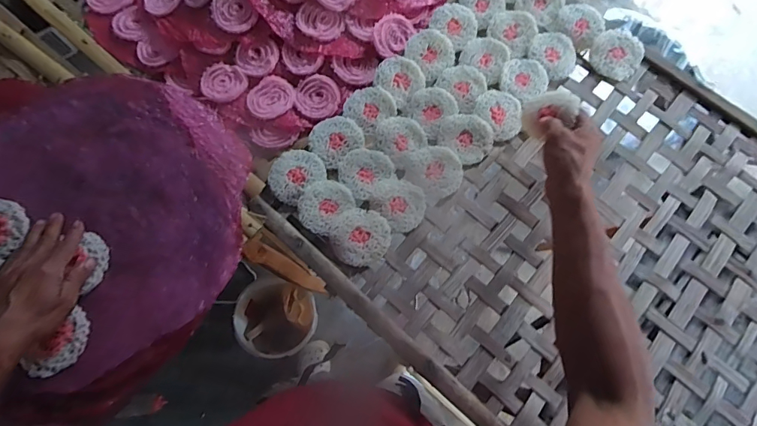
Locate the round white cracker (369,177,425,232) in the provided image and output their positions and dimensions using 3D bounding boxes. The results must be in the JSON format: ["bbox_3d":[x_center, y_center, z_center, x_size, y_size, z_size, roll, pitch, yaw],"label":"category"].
[{"bbox_3d":[0.030,-0.014,0.591,0.067,0.016,0.074,-42,78,-12],"label":"round white cracker"}]

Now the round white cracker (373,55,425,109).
[{"bbox_3d":[0.032,-0.201,0.637,0.068,0.011,0.068,1,87,-12],"label":"round white cracker"}]

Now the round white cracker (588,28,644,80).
[{"bbox_3d":[0.371,-0.248,0.658,0.077,0.005,0.076,0,88,1],"label":"round white cracker"}]

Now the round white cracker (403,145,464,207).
[{"bbox_3d":[0.082,-0.059,0.612,0.079,0.013,0.075,0,73,0],"label":"round white cracker"}]

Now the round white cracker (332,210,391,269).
[{"bbox_3d":[-0.024,0.033,0.577,0.076,0.012,0.078,0,73,0],"label":"round white cracker"}]

